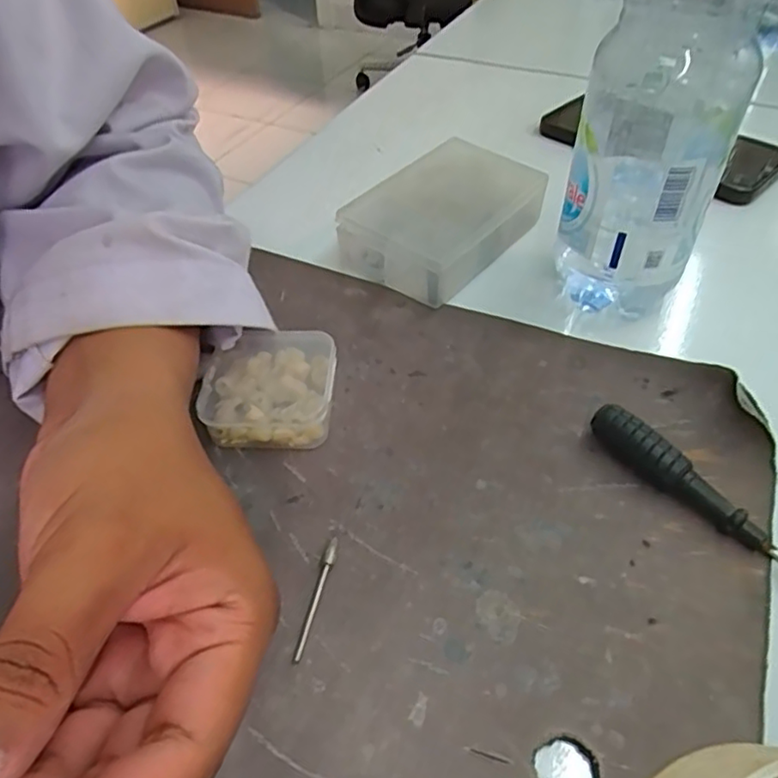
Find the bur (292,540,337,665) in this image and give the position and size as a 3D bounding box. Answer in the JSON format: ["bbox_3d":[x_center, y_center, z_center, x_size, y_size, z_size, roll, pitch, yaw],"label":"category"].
[{"bbox_3d":[-0.026,0.074,0.218,0.005,0.004,0.046,9,48,7],"label":"bur"}]

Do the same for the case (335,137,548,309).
[{"bbox_3d":[0.033,-0.100,0.357,0.070,0.039,0.113,31,54,25],"label":"case"}]

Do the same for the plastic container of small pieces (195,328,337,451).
[{"bbox_3d":[-0.053,0.000,0.277,0.057,0.020,0.056,-2,47,-2],"label":"plastic container of small pieces"}]

